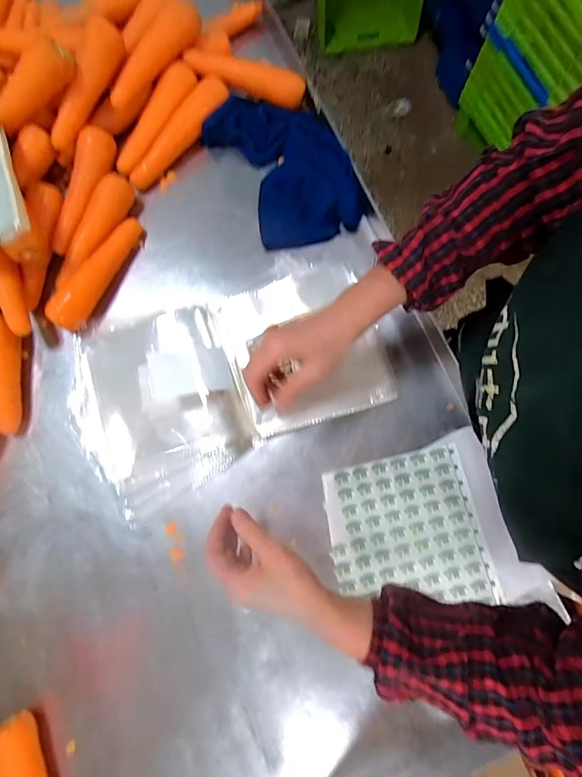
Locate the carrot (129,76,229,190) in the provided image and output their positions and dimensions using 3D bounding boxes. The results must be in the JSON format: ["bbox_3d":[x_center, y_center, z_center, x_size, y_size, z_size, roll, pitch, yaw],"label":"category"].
[{"bbox_3d":[-0.180,-0.412,0.630,0.046,0.048,0.214,36,81,6],"label":"carrot"}]

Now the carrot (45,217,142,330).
[{"bbox_3d":[-0.291,-0.176,0.588,0.043,0.045,0.197,28,81,5],"label":"carrot"}]

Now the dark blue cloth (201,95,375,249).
[{"bbox_3d":[-0.010,-0.360,0.602,0.175,0.062,0.285,-29,81,-5],"label":"dark blue cloth"}]

